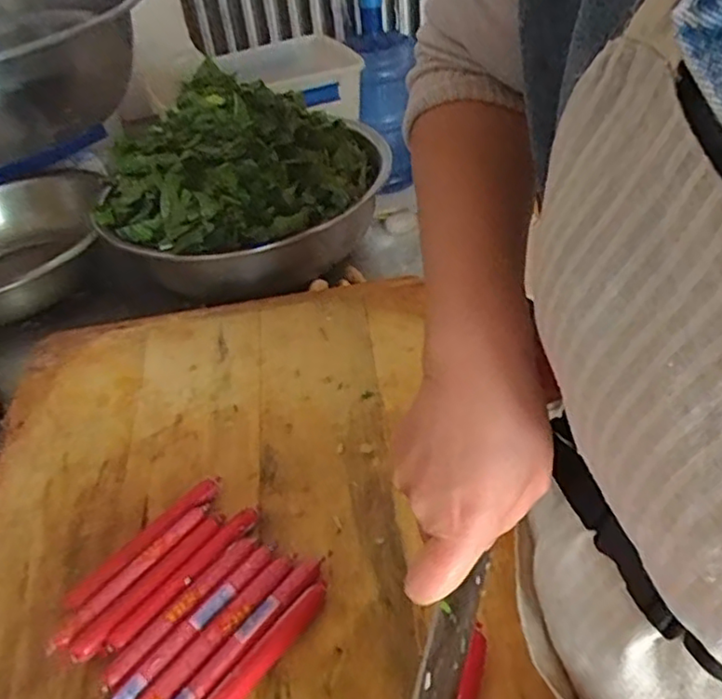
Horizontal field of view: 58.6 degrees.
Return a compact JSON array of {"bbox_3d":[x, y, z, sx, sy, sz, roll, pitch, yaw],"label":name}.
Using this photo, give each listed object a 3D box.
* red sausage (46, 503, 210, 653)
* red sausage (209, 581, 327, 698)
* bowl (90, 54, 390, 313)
[{"bbox_3d":[-0.166,0.167,0.479,0.017,0.017,0.140,25,51,32],"label":"red sausage"},{"bbox_3d":[-0.069,0.208,0.415,0.015,0.014,0.136,25,51,32],"label":"red sausage"},{"bbox_3d":[-0.143,-0.204,0.781,0.326,0.176,0.293,-33,47,-26],"label":"bowl"}]

